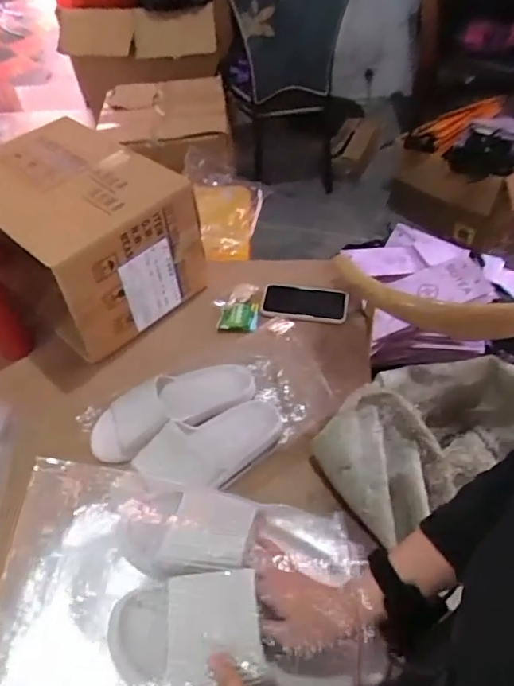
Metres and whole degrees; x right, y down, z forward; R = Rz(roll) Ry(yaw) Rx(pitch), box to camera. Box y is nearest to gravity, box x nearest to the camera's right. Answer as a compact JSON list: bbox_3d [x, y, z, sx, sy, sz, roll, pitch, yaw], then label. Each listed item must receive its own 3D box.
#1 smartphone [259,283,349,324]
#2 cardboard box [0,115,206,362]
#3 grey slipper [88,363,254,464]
[{"bbox_3d":[0.091,-0.078,1.049,0.165,0.013,0.094,5,49,9],"label":"smartphone"},{"bbox_3d":[-0.325,-0.211,1.017,0.362,0.233,0.285,34,59,29],"label":"cardboard box"},{"bbox_3d":[-0.136,0.097,0.878,0.281,0.058,0.096,-23,51,-15],"label":"grey slipper"}]

